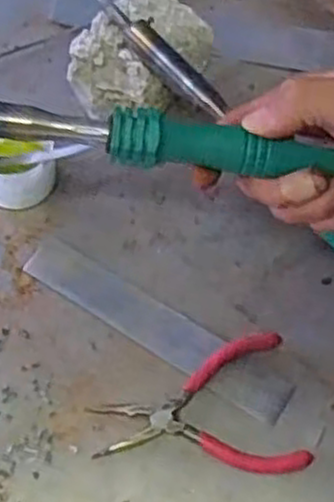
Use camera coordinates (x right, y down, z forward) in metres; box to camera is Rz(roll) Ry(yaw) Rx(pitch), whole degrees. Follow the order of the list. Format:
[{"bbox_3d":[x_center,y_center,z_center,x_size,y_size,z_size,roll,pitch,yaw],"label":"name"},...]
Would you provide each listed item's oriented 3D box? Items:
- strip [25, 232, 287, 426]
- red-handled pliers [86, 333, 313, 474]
[{"bbox_3d":[-0.009,0.057,0.583,0.222,0.008,0.038,31,68,13],"label":"strip"},{"bbox_3d":[0.022,0.120,0.546,0.144,0.013,0.096,-12,65,-10],"label":"red-handled pliers"}]

